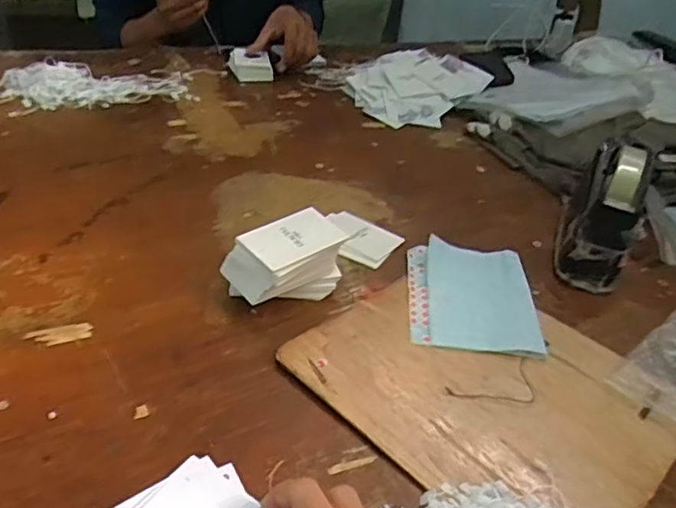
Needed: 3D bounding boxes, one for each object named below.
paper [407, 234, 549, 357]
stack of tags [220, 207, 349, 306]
[{"bbox_3d":[0.137,0.040,0.623,0.127,0.009,0.162,6,35,0],"label":"paper"},{"bbox_3d":[-0.049,0.009,0.591,0.101,0.063,0.070,-24,45,-36],"label":"stack of tags"}]

